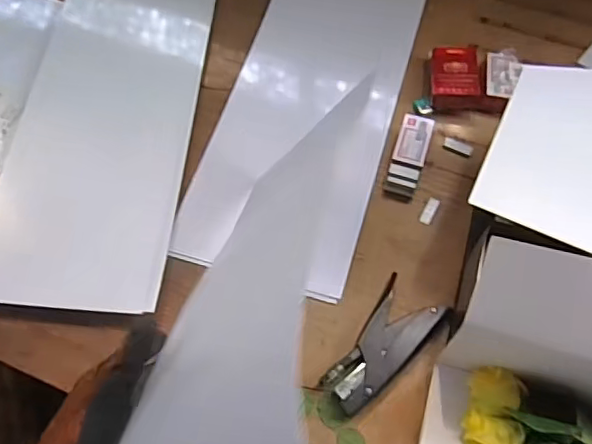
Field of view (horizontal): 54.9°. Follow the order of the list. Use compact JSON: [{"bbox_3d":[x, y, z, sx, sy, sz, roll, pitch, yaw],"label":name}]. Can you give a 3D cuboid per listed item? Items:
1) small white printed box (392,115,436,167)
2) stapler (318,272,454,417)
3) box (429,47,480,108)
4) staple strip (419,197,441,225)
[{"bbox_3d":[0.145,-0.100,0.698,0.038,0.009,0.074,17,69,9],"label":"small white printed box"},{"bbox_3d":[0.092,0.130,0.584,0.069,0.023,0.144,34,72,15],"label":"stapler"},{"bbox_3d":[0.202,-0.186,0.726,0.059,0.032,0.088,4,67,4],"label":"box"},{"bbox_3d":[0.158,-0.013,0.670,0.014,0.004,0.036,25,70,12],"label":"staple strip"}]

